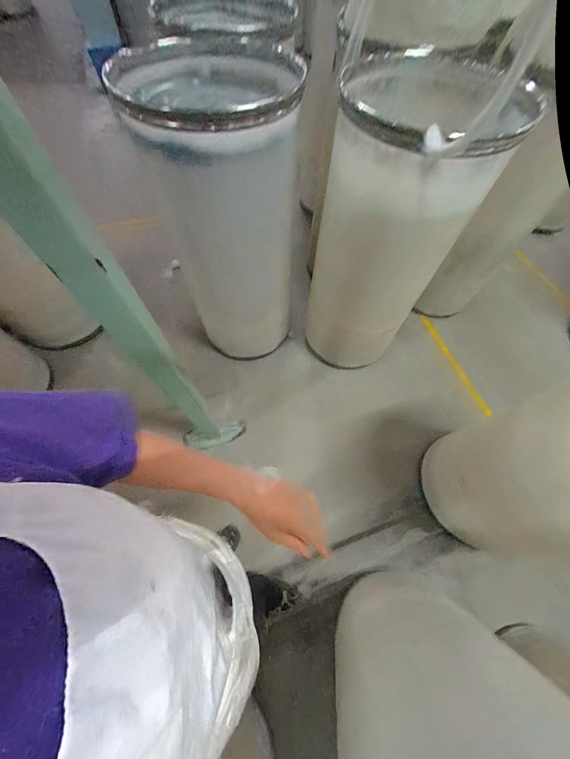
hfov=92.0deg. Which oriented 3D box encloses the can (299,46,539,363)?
[{"bbox_3d":[0.371,-0.529,1.181,0.458,1.027,0.525,8,64,2],"label":"can"}]

